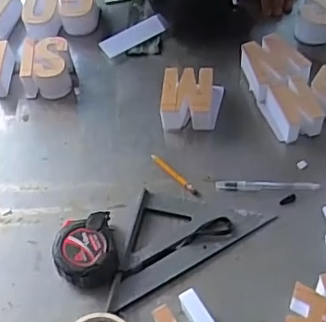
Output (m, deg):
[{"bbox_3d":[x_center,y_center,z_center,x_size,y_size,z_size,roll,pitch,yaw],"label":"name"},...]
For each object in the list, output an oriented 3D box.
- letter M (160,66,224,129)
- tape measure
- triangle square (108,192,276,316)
[{"bbox_3d":[0.044,-0.088,0.845,0.088,0.052,0.094,0,58,7],"label":"letter M"},{"bbox_3d":[-0.097,0.113,0.711,0.075,0.034,0.093,-12,57,-1],"label":"tape measure"},{"bbox_3d":[0.036,0.121,0.712,0.167,0.013,0.169,9,59,12],"label":"triangle square"}]

